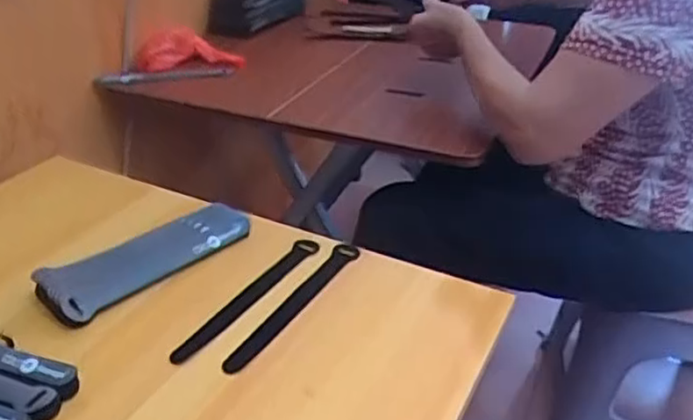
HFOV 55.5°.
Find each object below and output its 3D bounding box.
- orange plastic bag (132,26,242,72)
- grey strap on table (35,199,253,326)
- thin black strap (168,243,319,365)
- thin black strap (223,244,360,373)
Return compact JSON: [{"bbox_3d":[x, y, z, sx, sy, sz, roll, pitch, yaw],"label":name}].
[{"bbox_3d":[-0.244,-0.248,1.029,0.162,0.060,0.052,-4,33,-8],"label":"orange plastic bag"},{"bbox_3d":[-0.190,0.043,0.631,0.071,0.018,0.202,28,41,36],"label":"grey strap on table"},{"bbox_3d":[-0.086,0.077,0.606,0.023,0.008,0.196,19,36,26],"label":"thin black strap"},{"bbox_3d":[-0.046,0.083,0.596,0.023,0.007,0.193,19,36,25],"label":"thin black strap"}]

